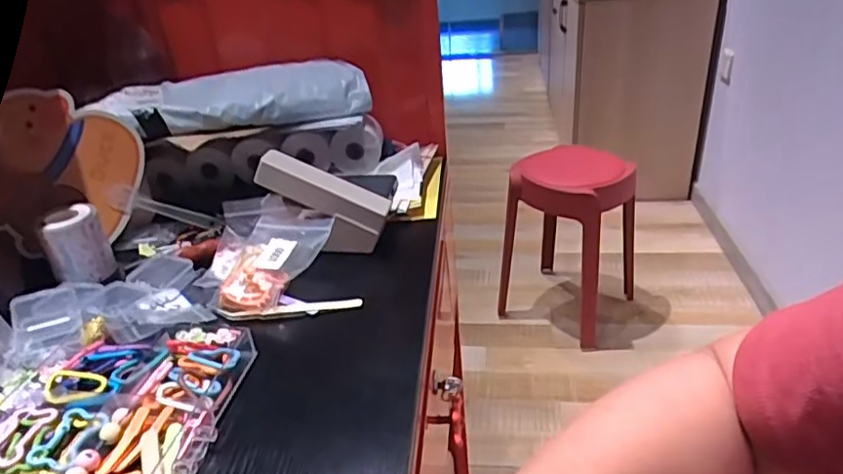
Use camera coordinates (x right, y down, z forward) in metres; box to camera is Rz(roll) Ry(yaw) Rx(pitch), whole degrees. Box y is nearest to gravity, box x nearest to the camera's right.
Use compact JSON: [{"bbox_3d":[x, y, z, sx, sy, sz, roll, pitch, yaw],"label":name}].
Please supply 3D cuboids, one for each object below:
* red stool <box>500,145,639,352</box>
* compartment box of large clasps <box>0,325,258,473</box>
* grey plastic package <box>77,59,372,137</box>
[{"bbox_3d":[0.369,0.004,1.494,0.292,0.458,0.232,18,36,34],"label":"red stool"},{"bbox_3d":[-0.215,0.121,0.381,0.157,0.021,0.218,0,29,8],"label":"compartment box of large clasps"},{"bbox_3d":[-0.204,-0.159,0.667,0.279,0.044,0.115,-12,30,-13],"label":"grey plastic package"}]

